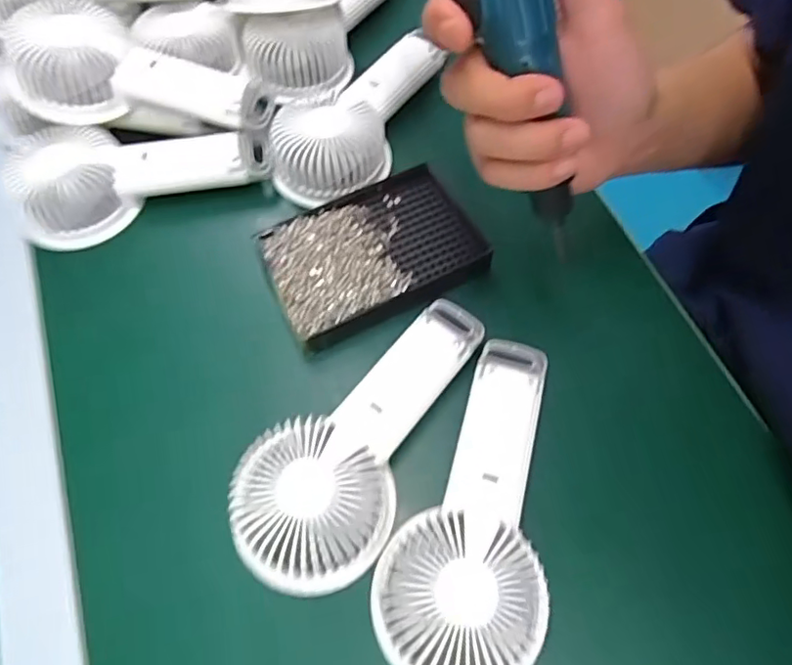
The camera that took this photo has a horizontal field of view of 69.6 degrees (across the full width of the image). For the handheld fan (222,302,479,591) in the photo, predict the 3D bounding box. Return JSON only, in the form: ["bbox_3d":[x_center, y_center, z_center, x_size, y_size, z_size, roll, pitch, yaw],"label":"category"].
[{"bbox_3d":[-0.015,0.052,0.316,0.076,0.031,0.184,31,68,15],"label":"handheld fan"}]

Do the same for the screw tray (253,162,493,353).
[{"bbox_3d":[-0.015,-0.054,0.382,0.141,0.019,0.094,-27,66,-12],"label":"screw tray"}]

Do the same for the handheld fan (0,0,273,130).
[{"bbox_3d":[-0.184,-0.189,0.414,0.179,0.042,0.080,8,63,-12],"label":"handheld fan"}]

